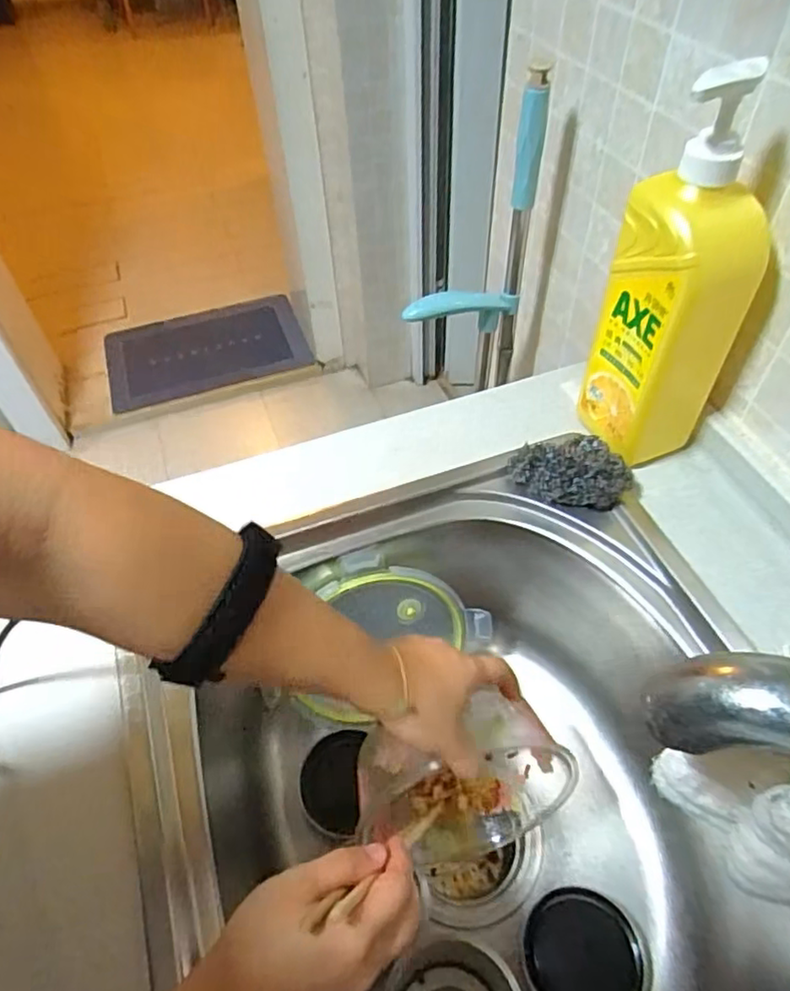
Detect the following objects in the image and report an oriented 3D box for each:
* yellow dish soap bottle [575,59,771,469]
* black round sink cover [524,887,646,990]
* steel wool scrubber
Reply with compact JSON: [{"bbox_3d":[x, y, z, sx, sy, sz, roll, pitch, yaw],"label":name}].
[{"bbox_3d":[0.218,-0.148,0.483,0.102,0.308,0.066,-24,55,-15],"label":"yellow dish soap bottle"},{"bbox_3d":[0.144,0.353,0.486,0.083,0.012,0.085,-12,47,13],"label":"black round sink cover"},{"bbox_3d":[0.146,-0.022,0.530,0.097,0.040,0.055,7,53,8],"label":"steel wool scrubber"}]

